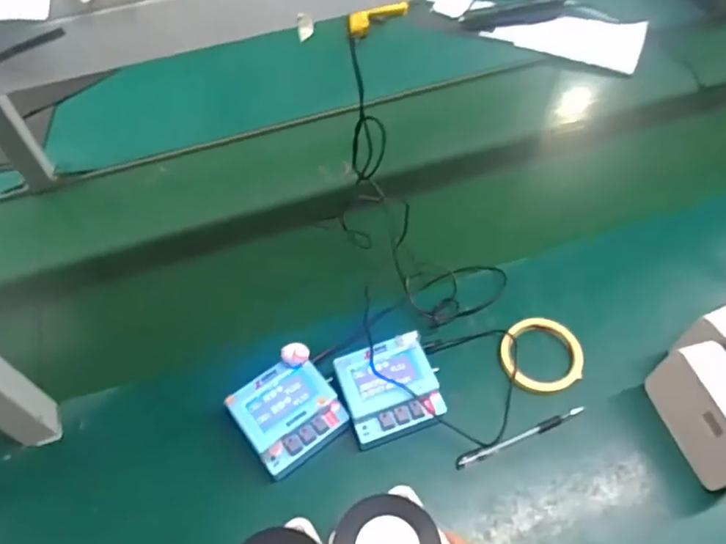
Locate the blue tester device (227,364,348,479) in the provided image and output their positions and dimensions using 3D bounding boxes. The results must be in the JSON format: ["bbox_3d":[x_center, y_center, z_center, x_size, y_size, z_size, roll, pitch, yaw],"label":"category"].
[{"bbox_3d":[-0.082,0.158,0.622,0.103,0.045,0.100,-32,58,-19],"label":"blue tester device"}]

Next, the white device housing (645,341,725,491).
[{"bbox_3d":[0.359,0.149,0.578,0.052,0.103,0.127,-14,54,-7],"label":"white device housing"}]

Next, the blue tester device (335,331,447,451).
[{"bbox_3d":[0.030,0.132,0.630,0.103,0.042,0.099,-18,55,-9],"label":"blue tester device"}]

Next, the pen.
[{"bbox_3d":[0.175,0.182,0.620,0.159,0.006,0.013,-20,57,-11],"label":"pen"}]

